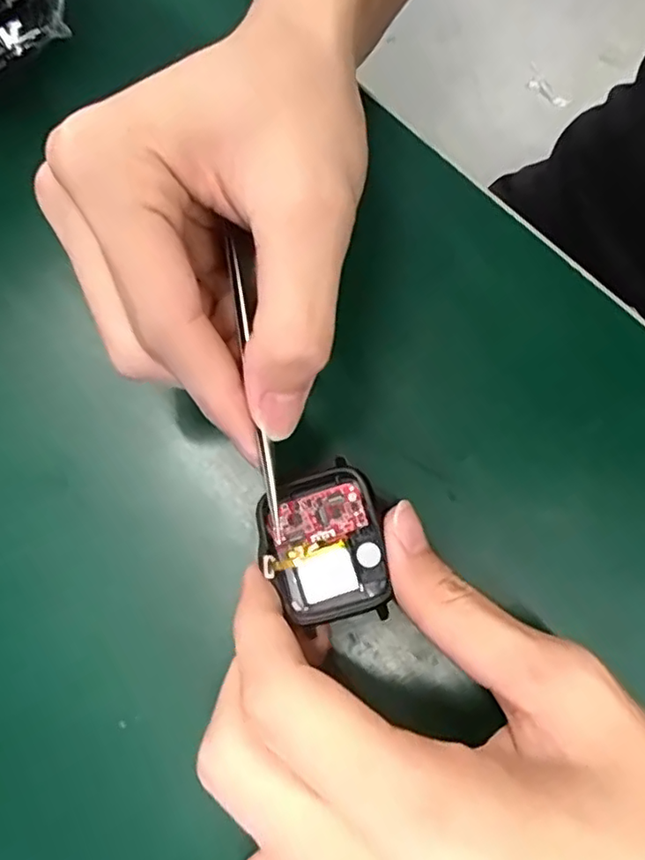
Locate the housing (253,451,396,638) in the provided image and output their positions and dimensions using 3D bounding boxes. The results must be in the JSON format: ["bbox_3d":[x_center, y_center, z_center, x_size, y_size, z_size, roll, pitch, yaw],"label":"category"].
[{"bbox_3d":[0.000,0.036,0.183,0.035,0.010,0.044,-15,74,-3],"label":"housing"}]

